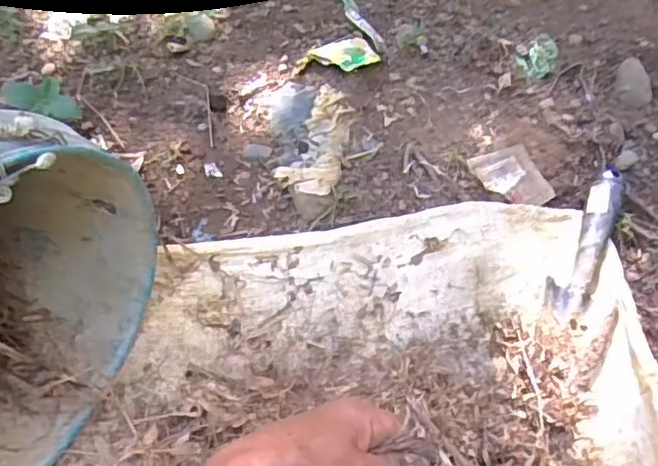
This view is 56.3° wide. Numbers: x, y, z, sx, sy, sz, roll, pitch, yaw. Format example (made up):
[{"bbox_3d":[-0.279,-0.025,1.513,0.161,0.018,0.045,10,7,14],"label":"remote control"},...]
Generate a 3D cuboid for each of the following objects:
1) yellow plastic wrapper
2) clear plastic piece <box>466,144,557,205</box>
[{"bbox_3d":[0.006,-0.199,0.699,0.092,0.018,0.055,-21,63,-22],"label":"yellow plastic wrapper"},{"bbox_3d":[0.194,-0.057,0.648,0.072,0.008,0.070,-22,73,-16],"label":"clear plastic piece"}]

